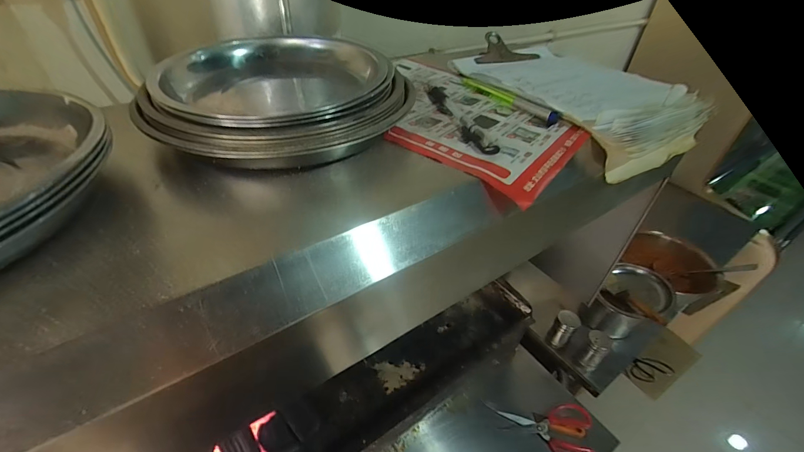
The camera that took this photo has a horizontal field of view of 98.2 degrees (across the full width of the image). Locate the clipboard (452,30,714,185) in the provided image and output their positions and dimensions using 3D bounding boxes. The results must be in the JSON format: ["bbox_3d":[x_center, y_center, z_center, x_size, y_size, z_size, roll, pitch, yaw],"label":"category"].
[{"bbox_3d":[0.205,-0.147,0.407,0.173,0.049,0.225,-20,45,-27],"label":"clipboard"}]

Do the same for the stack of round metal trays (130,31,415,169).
[{"bbox_3d":[-0.100,-0.104,0.283,0.195,0.050,0.187,24,43,21],"label":"stack of round metal trays"}]

